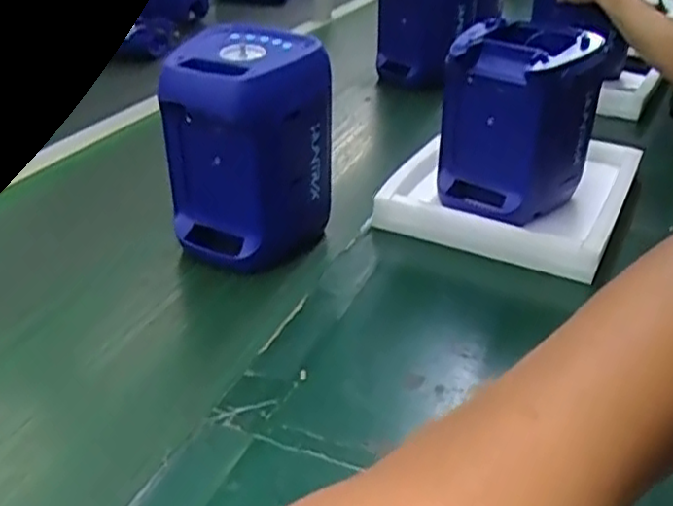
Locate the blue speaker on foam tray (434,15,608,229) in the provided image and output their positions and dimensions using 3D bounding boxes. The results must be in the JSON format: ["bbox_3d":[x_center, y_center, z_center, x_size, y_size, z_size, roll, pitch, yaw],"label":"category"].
[{"bbox_3d":[0.241,-0.171,0.928,0.162,0.227,0.159,22,36,30],"label":"blue speaker on foam tray"}]

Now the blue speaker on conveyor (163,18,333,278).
[{"bbox_3d":[-0.103,-0.124,0.859,0.158,0.242,0.132,16,33,22],"label":"blue speaker on conveyor"}]

